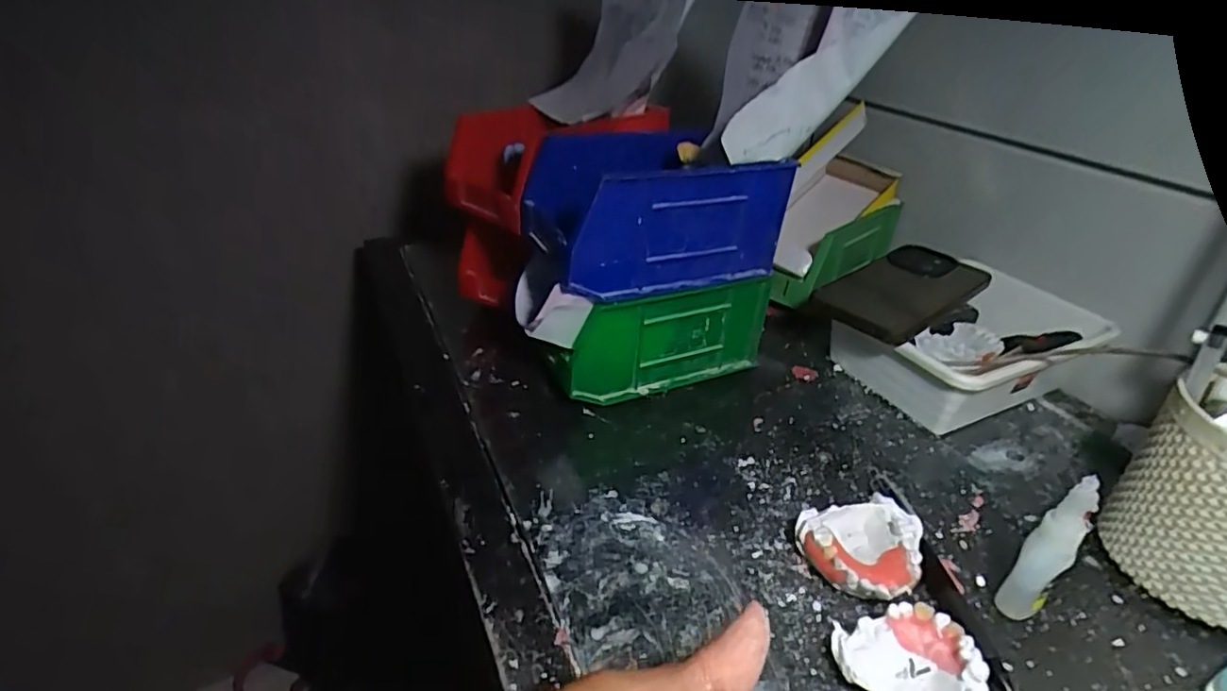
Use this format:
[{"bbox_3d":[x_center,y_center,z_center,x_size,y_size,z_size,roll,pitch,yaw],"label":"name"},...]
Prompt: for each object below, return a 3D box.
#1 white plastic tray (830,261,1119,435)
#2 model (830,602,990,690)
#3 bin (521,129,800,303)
[{"bbox_3d":[0.283,0.004,0.486,0.181,0.066,0.118,-11,35,-20],"label":"white plastic tray"},{"bbox_3d":[0.141,0.151,0.280,0.053,0.026,0.066,-18,38,-28],"label":"model"},{"bbox_3d":[0.031,-0.097,0.438,0.168,0.092,0.095,-13,36,-22],"label":"bin"}]

